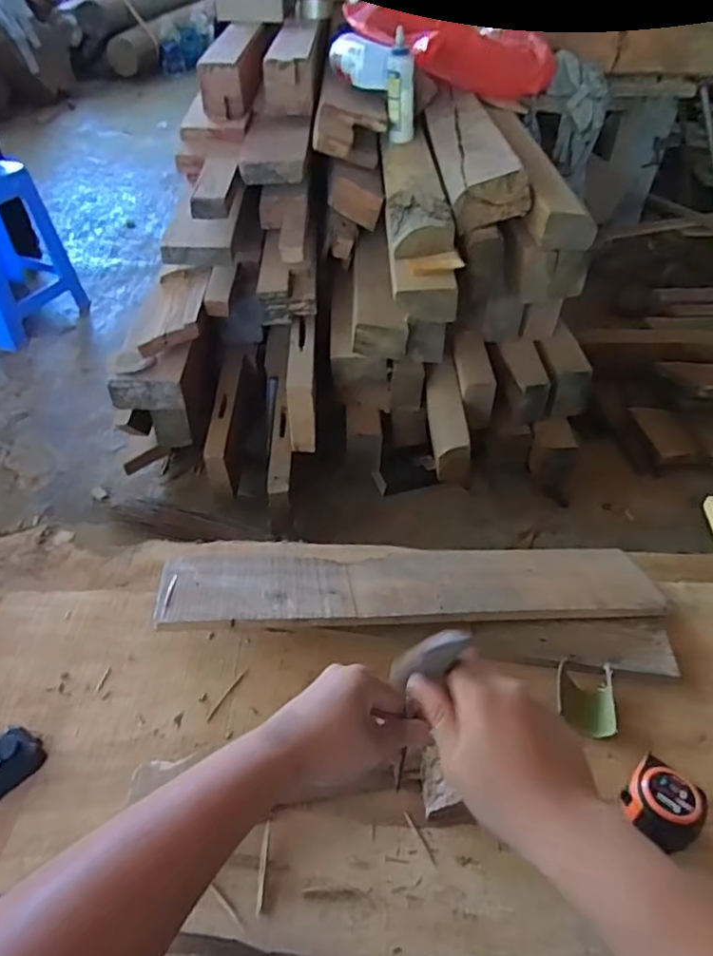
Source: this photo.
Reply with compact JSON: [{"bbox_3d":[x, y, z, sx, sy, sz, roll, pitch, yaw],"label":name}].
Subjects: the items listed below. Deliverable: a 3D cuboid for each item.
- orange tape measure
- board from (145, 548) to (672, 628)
[{"bbox_3d":[0.284,0.306,0.564,0.062,0.046,0.069,-31,52,-29],"label":"orange tape measure"},{"bbox_3d":[0.072,0.134,0.738,0.592,0.019,0.121,0,30,-7],"label":"board"}]

